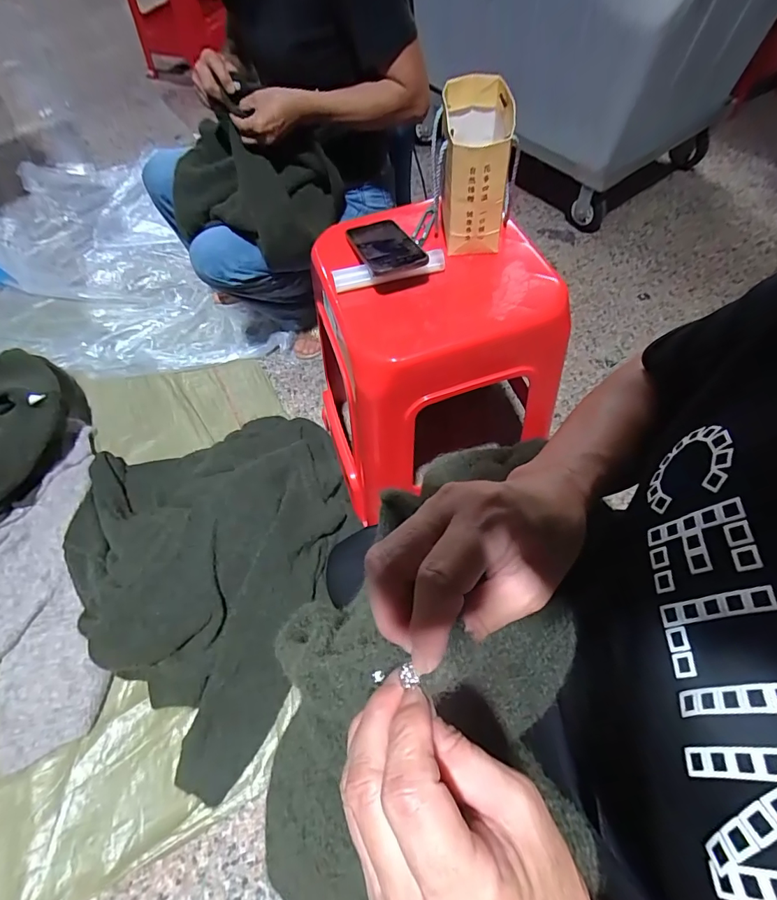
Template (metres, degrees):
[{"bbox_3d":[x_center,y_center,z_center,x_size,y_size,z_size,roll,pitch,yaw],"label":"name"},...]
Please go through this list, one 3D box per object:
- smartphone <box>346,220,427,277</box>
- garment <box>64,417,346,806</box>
[{"bbox_3d":[-0.006,-0.286,0.632,0.082,0.015,0.168,-17,46,-5],"label":"smartphone"},{"bbox_3d":[-0.321,0.165,0.883,0.531,0.180,0.659,-37,65,-16],"label":"garment"}]

